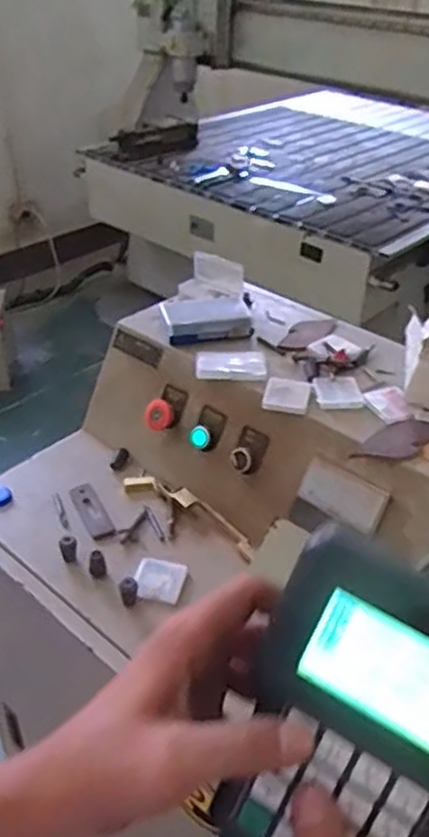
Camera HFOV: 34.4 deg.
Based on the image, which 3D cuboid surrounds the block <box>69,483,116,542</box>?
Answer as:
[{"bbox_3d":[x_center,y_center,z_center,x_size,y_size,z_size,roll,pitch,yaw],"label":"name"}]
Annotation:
[{"bbox_3d":[-0.153,0.120,0.877,0.033,0.015,0.108,-15,39,-22],"label":"block"}]

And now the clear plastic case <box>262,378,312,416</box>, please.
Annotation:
[{"bbox_3d":[0.088,-0.027,0.825,0.053,0.012,0.055,10,37,11],"label":"clear plastic case"}]

